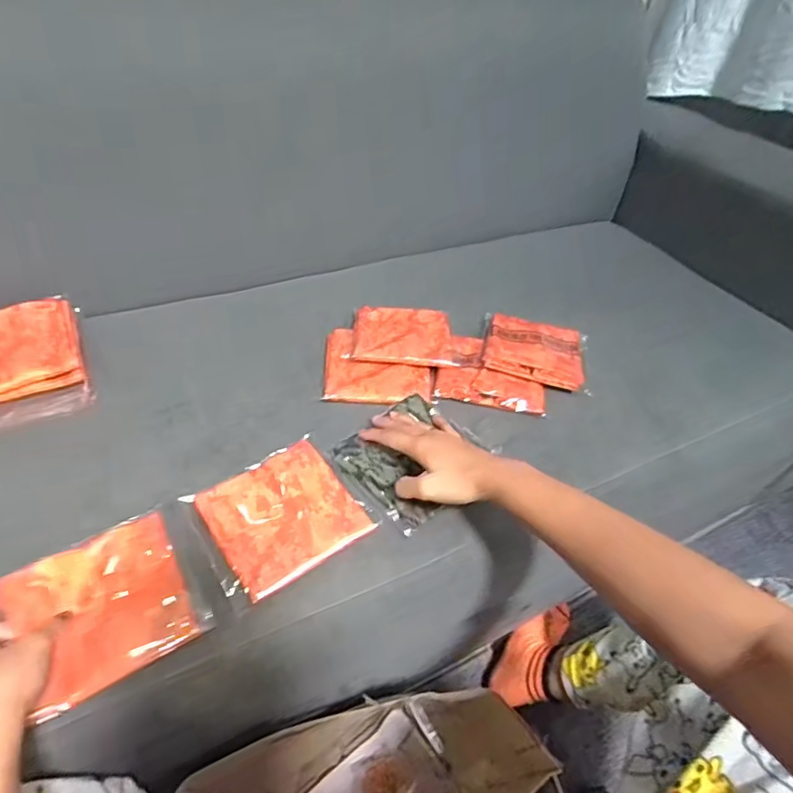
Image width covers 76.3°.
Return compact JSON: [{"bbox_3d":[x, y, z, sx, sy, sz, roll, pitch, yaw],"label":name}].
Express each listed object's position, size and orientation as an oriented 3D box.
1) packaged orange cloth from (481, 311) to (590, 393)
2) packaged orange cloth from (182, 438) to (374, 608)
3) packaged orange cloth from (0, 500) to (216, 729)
[{"bbox_3d":[0.179,-0.067,0.653,0.129,0.021,0.131,11,45,5],"label":"packaged orange cloth"},{"bbox_3d":[-0.109,0.108,0.470,0.136,0.009,0.128,-27,54,-29],"label":"packaged orange cloth"},{"bbox_3d":[-0.226,0.161,0.403,0.135,0.008,0.121,-22,57,-31],"label":"packaged orange cloth"}]

